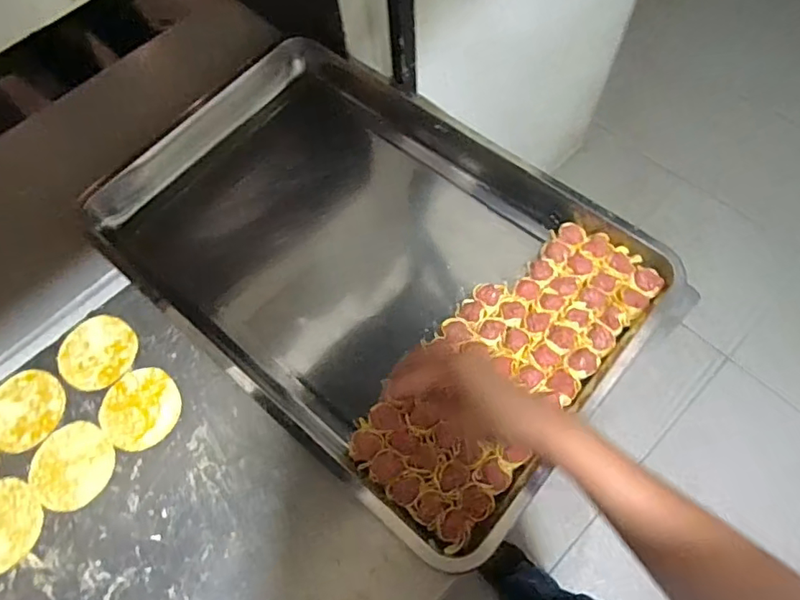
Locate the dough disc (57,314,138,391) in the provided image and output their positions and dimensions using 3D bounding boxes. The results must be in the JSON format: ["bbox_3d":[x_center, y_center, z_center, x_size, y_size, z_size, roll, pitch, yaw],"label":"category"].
[{"bbox_3d":[-0.337,0.057,0.595,0.081,0.007,0.082,-1,66,2],"label":"dough disc"}]

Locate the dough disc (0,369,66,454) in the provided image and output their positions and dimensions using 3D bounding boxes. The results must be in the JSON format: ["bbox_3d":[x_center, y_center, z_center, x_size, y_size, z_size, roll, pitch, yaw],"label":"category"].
[{"bbox_3d":[-0.404,0.117,0.571,0.084,0.004,0.082,-1,66,2],"label":"dough disc"}]

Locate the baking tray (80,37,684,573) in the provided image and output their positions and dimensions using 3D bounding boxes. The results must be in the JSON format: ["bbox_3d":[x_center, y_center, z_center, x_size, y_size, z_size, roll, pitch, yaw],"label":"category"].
[{"bbox_3d":[-0.037,-0.056,0.614,0.573,0.068,0.390,40,73,18],"label":"baking tray"}]

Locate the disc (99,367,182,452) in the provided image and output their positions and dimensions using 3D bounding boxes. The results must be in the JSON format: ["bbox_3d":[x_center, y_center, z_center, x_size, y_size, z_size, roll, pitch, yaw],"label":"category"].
[{"bbox_3d":[-0.277,0.116,0.568,0.081,0.006,0.083,-1,66,2],"label":"disc"}]

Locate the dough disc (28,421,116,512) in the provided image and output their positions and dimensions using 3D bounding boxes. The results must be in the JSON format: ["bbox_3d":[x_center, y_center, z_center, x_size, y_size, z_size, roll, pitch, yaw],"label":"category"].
[{"bbox_3d":[-0.336,0.169,0.547,0.084,0.004,0.082,-1,66,2],"label":"dough disc"}]

